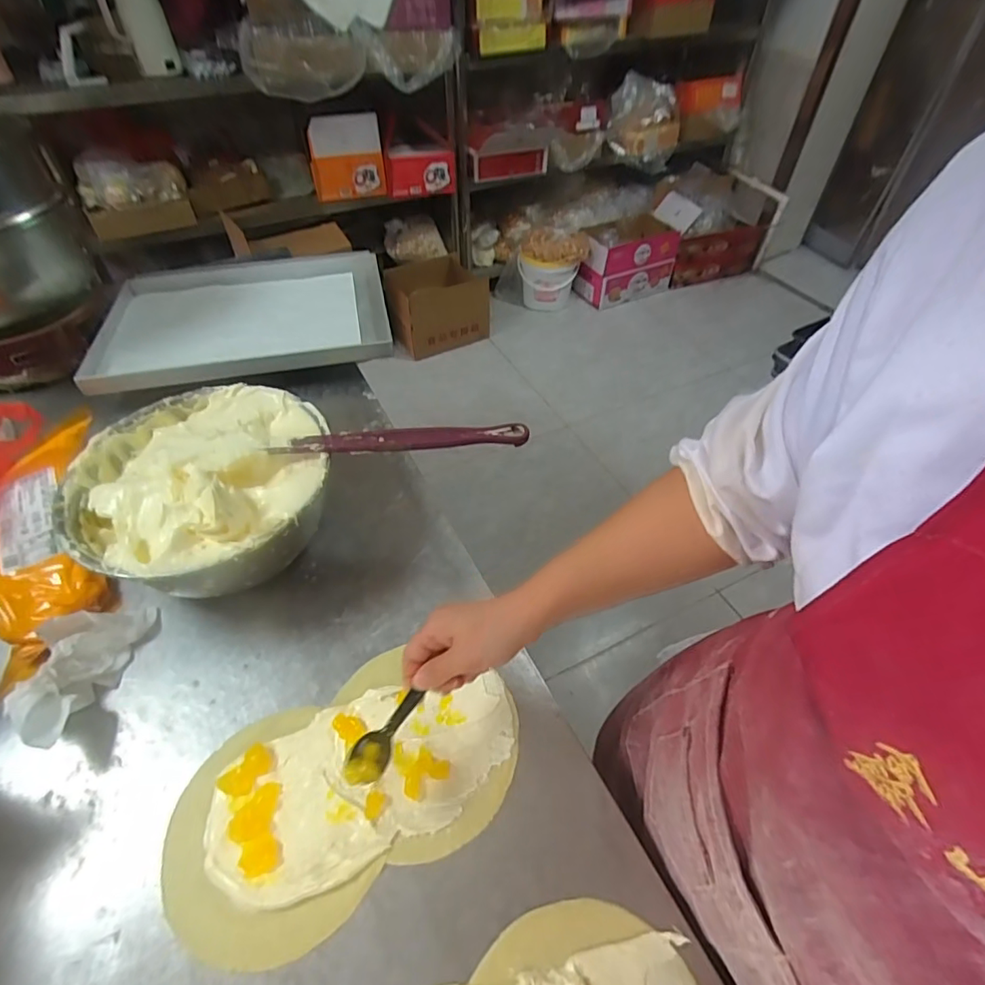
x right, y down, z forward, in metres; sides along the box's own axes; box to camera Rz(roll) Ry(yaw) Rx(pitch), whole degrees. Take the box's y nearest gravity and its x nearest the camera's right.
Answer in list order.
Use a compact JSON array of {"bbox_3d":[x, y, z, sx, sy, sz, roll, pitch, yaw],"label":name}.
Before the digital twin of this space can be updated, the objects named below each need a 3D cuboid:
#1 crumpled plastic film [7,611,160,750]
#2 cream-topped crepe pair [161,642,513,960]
[{"bbox_3d":[-0.392,0.162,0.501,0.069,0.053,0.148,0,35,3],"label":"crumpled plastic film"},{"bbox_3d":[-0.121,0.243,0.456,0.294,0.020,0.171,-22,52,-19],"label":"cream-topped crepe pair"}]

